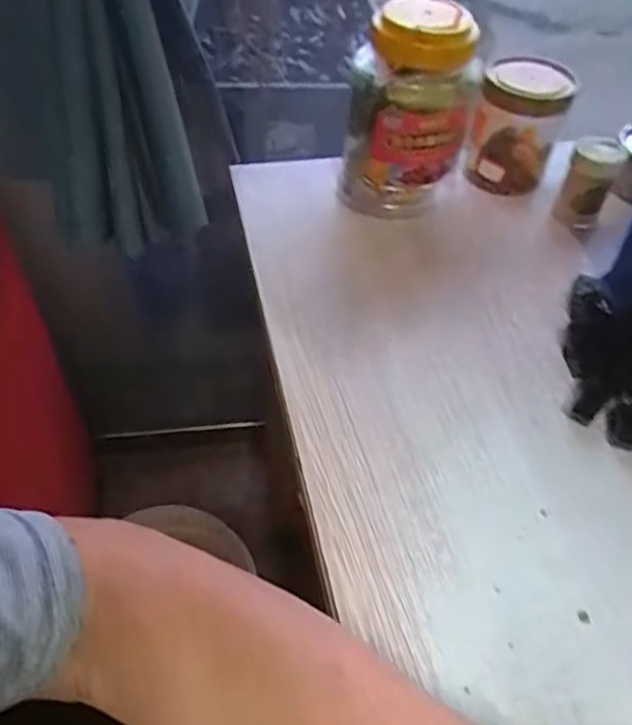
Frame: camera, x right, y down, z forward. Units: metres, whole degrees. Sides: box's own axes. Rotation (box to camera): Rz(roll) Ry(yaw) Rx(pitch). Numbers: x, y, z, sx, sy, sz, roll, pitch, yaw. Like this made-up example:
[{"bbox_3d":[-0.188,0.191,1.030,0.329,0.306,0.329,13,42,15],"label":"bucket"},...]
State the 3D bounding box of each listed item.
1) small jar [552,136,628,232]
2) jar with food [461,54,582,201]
[{"bbox_3d":[0.263,-0.176,0.593,0.045,0.073,0.048,23,52,16],"label":"small jar"},{"bbox_3d":[0.193,-0.222,0.596,0.078,0.123,0.074,1,49,-2],"label":"jar with food"}]

